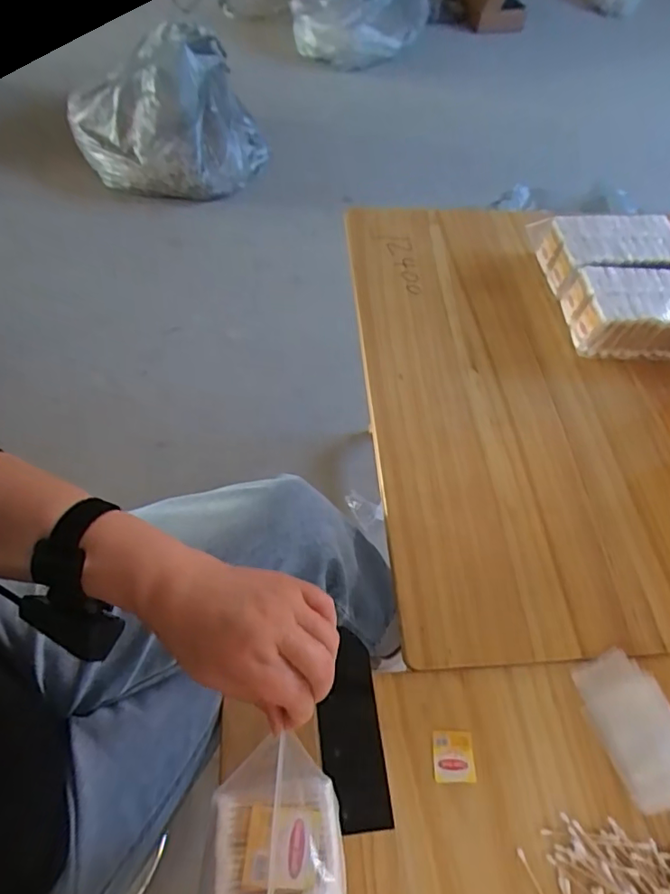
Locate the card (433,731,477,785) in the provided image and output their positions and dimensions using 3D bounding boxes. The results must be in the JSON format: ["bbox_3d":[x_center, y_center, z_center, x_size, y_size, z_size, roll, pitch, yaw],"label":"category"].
[{"bbox_3d":[0.116,0.302,0.521,0.042,0.007,0.044,6,59,-8],"label":"card"}]

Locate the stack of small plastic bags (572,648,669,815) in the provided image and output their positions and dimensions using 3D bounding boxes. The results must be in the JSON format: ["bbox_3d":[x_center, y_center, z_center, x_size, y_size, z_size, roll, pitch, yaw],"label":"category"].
[{"bbox_3d":[0.303,0.282,0.536,0.083,0.012,0.139,-16,61,-12],"label":"stack of small plastic bags"}]

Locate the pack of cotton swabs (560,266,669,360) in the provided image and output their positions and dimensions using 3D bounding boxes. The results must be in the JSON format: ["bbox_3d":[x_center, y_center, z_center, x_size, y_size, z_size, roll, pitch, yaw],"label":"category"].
[{"bbox_3d":[0.466,-0.206,0.809,0.216,0.076,0.127,2,59,-4],"label":"pack of cotton swabs"}]

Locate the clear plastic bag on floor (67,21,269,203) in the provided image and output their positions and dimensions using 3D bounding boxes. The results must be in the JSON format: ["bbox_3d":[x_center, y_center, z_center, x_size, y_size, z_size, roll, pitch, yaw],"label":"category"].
[{"bbox_3d":[-0.460,-0.886,1.459,0.529,0.348,0.288,-6,59,-7],"label":"clear plastic bag on floor"}]

